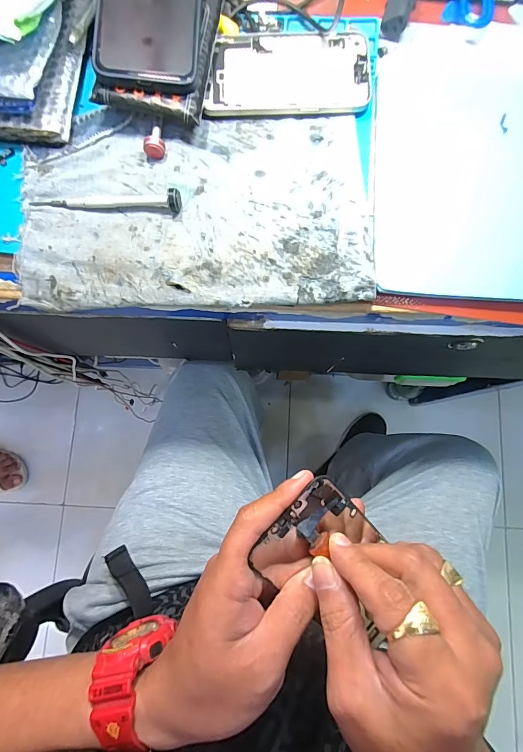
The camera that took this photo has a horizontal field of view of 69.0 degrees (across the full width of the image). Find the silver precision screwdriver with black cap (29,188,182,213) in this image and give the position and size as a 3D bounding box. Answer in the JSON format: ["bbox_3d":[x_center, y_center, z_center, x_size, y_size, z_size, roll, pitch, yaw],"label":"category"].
[{"bbox_3d":[-0.128,-0.147,0.313,0.121,0.015,0.017,3,86,-1],"label":"silver precision screwdriver with black cap"}]

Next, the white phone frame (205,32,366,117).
[{"bbox_3d":[0.023,-0.261,0.327,0.136,0.009,0.074,0,86,-1],"label":"white phone frame"}]

